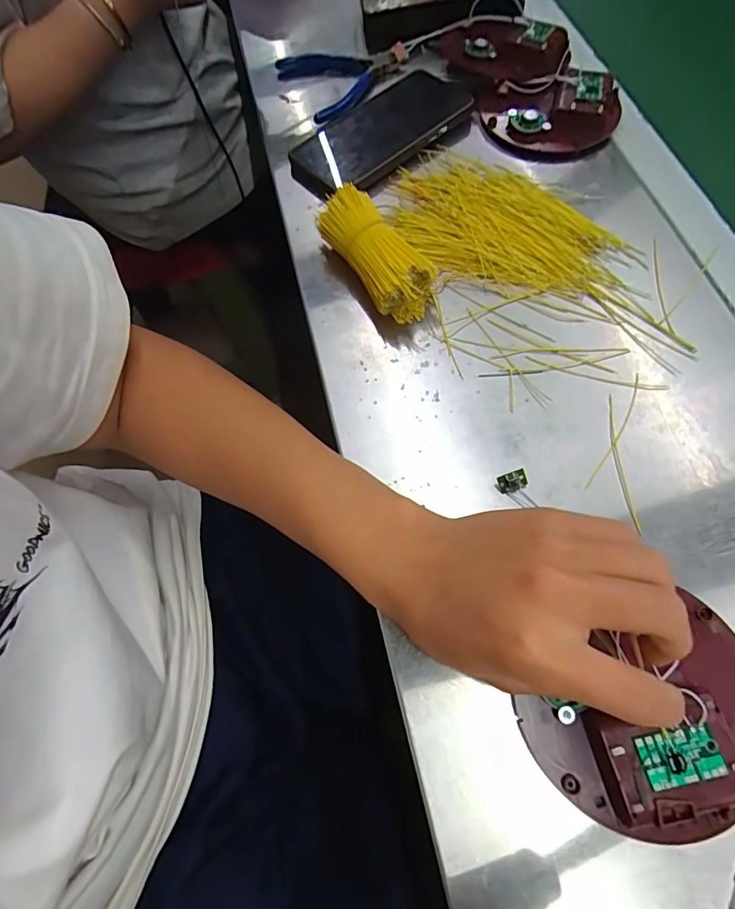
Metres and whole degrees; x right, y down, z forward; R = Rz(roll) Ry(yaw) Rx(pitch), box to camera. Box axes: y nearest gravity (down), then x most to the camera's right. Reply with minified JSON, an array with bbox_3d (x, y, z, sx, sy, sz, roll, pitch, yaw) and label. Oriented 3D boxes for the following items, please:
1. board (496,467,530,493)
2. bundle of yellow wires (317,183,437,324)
[{"bbox_3d":[0.089,0.016,0.289,0.018,0.004,0.013,-20,105,10],"label":"board"},{"bbox_3d":[0.003,-0.147,0.346,0.044,0.035,0.107,-35,70,-11],"label":"bundle of yellow wires"}]

